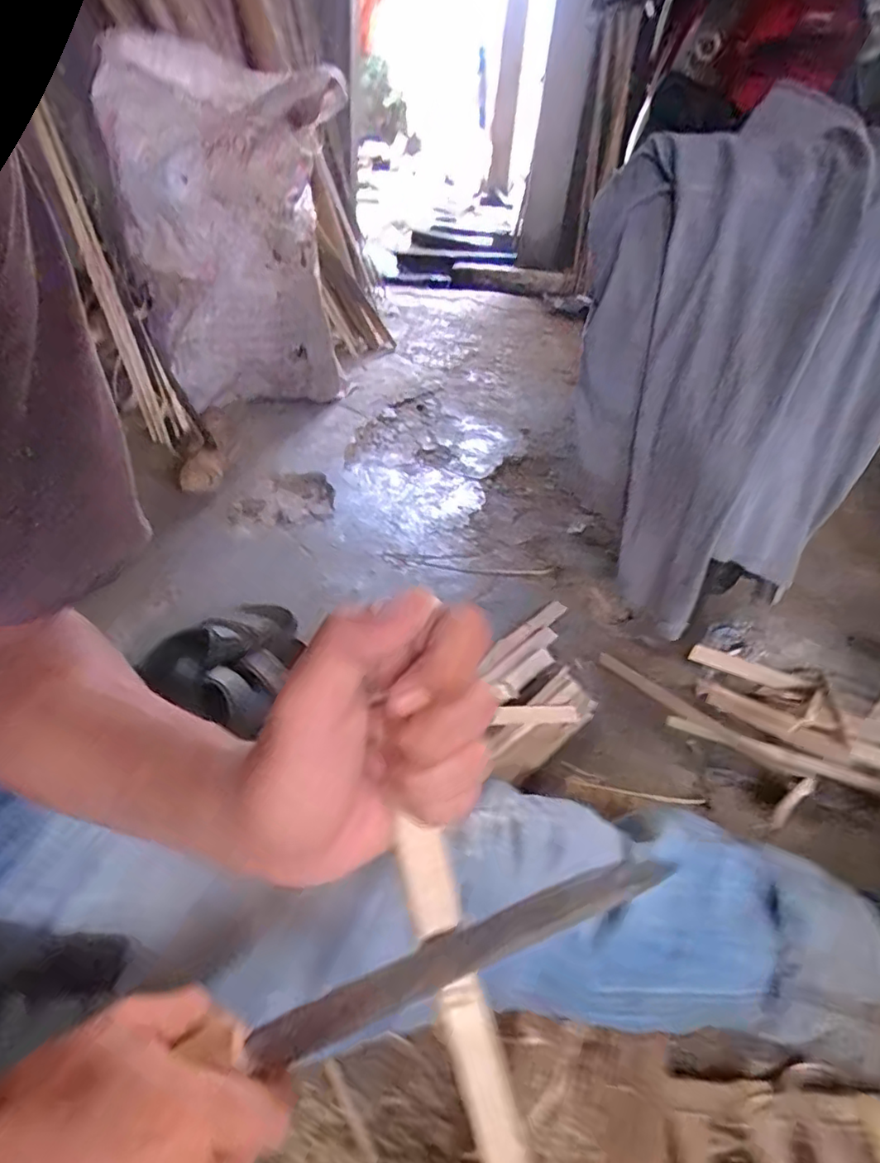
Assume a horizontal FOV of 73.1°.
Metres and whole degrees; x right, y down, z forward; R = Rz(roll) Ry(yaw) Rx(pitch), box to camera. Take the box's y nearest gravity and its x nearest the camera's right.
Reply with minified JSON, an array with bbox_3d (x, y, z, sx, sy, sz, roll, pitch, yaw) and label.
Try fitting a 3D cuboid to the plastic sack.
[{"bbox_3d":[-0.438,-0.745,1.323,0.447,0.627,0.382,-7,38,-17],"label":"plastic sack"}]

